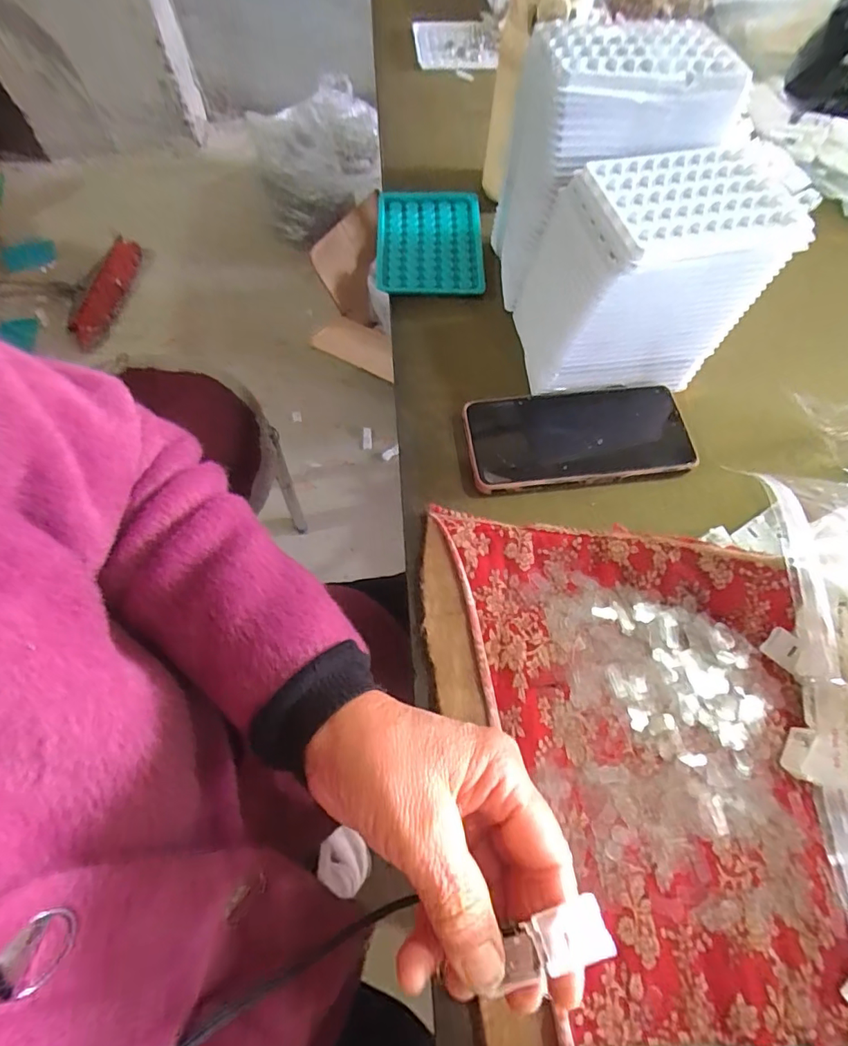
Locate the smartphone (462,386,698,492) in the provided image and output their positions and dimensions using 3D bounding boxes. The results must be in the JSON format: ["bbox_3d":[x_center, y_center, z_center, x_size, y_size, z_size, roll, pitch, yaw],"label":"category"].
[{"bbox_3d":[0.115,-0.065,0.386,0.163,0.014,0.076,-6,66,-4],"label":"smartphone"}]

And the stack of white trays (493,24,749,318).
[{"bbox_3d":[0.133,-0.266,0.396,0.132,0.159,0.105,-6,66,-4],"label":"stack of white trays"}]

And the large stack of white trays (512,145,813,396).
[{"bbox_3d":[0.156,-0.174,0.376,0.150,0.123,0.097,-7,66,-5],"label":"large stack of white trays"}]

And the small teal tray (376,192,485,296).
[{"bbox_3d":[0.005,-0.257,0.470,0.095,0.012,0.125,-1,65,-2],"label":"small teal tray"}]

